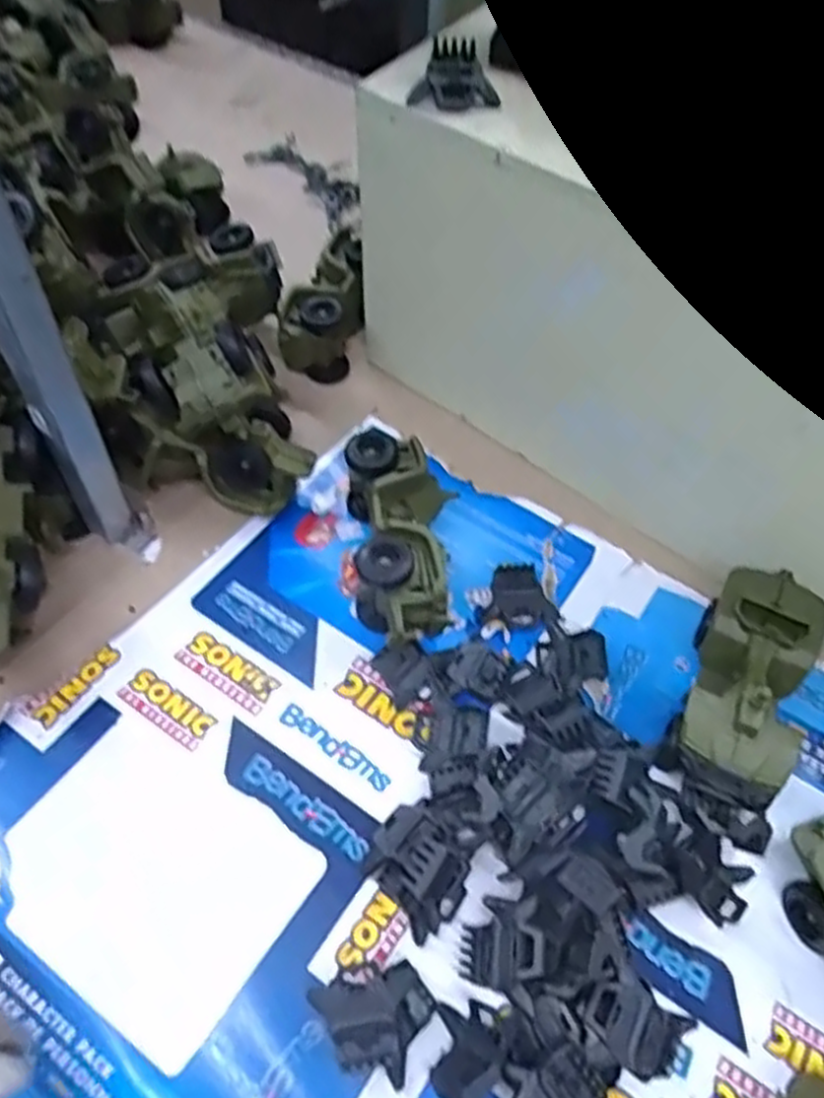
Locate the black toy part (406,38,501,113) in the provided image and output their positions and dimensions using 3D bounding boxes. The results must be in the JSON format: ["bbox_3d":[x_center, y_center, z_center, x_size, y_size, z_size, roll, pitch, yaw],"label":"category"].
[{"bbox_3d":[0.033,-0.353,0.582,0.064,0.030,0.048,7,54,2],"label":"black toy part"}]

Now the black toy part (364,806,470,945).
[{"bbox_3d":[0.005,0.206,0.519,0.060,0.060,0.077,-33,63,-24],"label":"black toy part"}]

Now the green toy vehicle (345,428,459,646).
[{"bbox_3d":[-0.008,-0.004,0.652,0.084,0.081,0.180,-4,55,-6],"label":"green toy vehicle"}]

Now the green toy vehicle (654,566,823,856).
[{"bbox_3d":[0.246,0.114,0.586,0.080,0.078,0.201,23,56,12],"label":"green toy vehicle"}]

